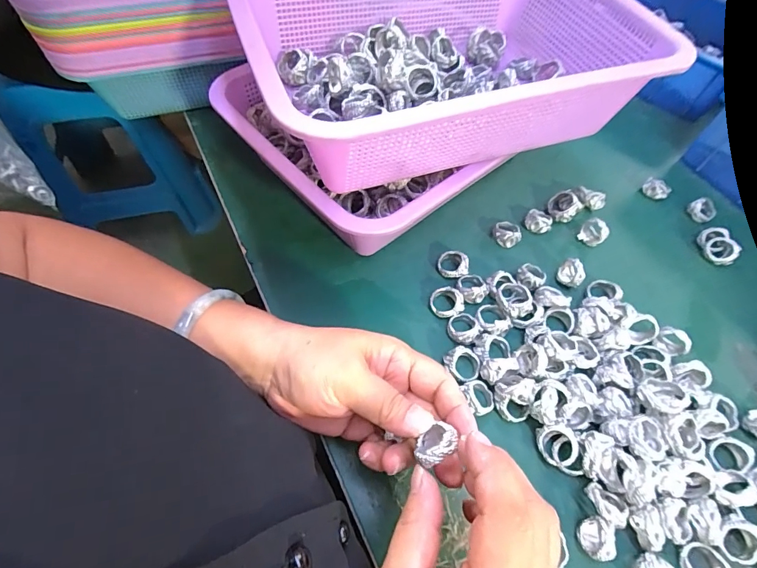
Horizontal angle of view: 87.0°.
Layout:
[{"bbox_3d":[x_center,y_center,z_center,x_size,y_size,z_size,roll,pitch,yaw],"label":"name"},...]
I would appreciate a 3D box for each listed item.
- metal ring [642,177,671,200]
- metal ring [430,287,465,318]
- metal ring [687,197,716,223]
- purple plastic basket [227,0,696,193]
[{"bbox_3d":[0.299,-0.102,0.429,0.024,0.016,0.016,40,64,19],"label":"metal ring"},{"bbox_3d":[0.058,0.016,0.337,0.026,0.014,0.025,2,59,-3],"label":"metal ring"},{"bbox_3d":[0.341,-0.079,0.418,0.029,0.013,0.024,-31,66,-20],"label":"metal ring"},{"bbox_3d":[0.050,-0.185,0.321,0.305,0.082,0.231,-18,63,-14],"label":"purple plastic basket"}]

